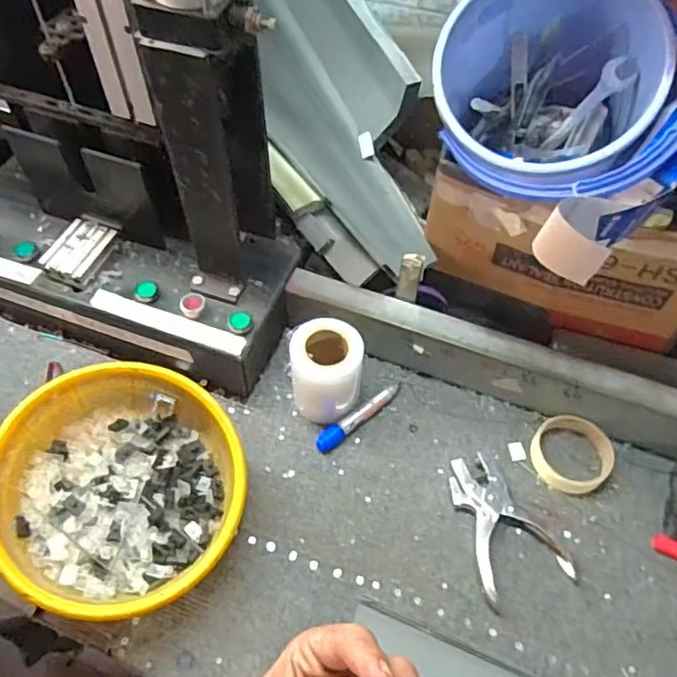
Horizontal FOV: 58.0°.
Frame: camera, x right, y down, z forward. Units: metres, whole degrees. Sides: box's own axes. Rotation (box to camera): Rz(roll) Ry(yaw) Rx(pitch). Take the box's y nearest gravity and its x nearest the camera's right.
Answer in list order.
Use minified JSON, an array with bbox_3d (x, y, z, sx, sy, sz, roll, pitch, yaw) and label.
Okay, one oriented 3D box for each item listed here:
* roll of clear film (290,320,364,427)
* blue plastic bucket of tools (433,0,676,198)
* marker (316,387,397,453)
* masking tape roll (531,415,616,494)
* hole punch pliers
[{"bbox_3d":[-0.013,0.042,0.691,0.076,0.107,0.074,1,54,-1],"label":"roll of clear film"},{"bbox_3d":[0.225,-0.225,0.636,0.228,0.209,0.228,-2,83,16],"label":"blue plastic bucket of tools"},{"bbox_3d":[0.021,0.091,0.715,0.115,0.017,0.022,-36,63,-24],"label":"marker"},{"bbox_3d":[0.265,0.131,0.691,0.089,0.024,0.084,1,54,-1],"label":"masking tape roll"},{"bbox_3d":[0.165,0.197,0.648,0.094,0.021,0.153,-21,58,-16],"label":"hole punch pliers"}]

